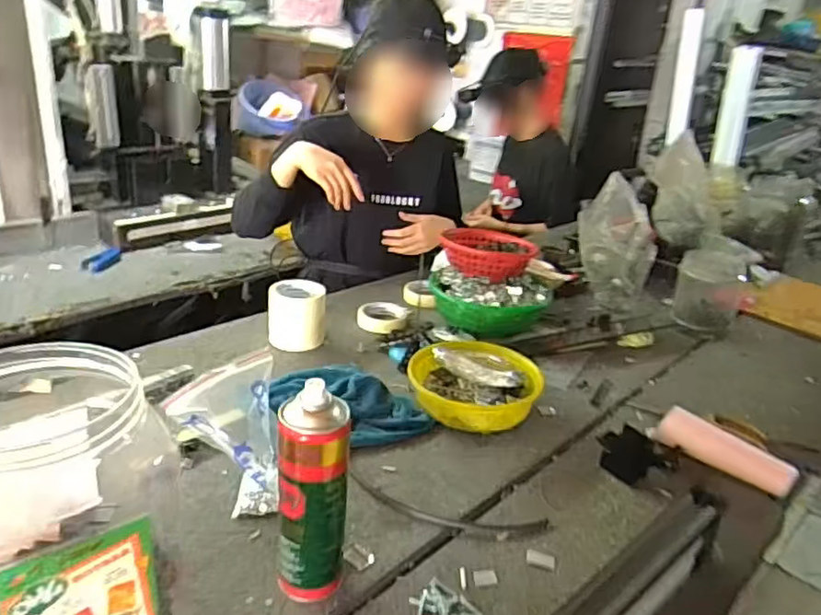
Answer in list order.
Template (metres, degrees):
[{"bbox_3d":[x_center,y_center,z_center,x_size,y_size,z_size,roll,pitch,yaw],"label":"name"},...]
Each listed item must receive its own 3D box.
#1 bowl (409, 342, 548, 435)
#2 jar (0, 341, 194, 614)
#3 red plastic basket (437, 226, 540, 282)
[{"bbox_3d":[0.096,0.121,0.940,0.198,0.071,0.156,8,24,5],"label":"bowl"},{"bbox_3d":[-0.261,0.179,0.476,0.158,0.279,0.162,-13,30,-35],"label":"jar"},{"bbox_3d":[0.158,-0.105,1.289,0.174,0.062,0.117,21,28,32],"label":"red plastic basket"}]

